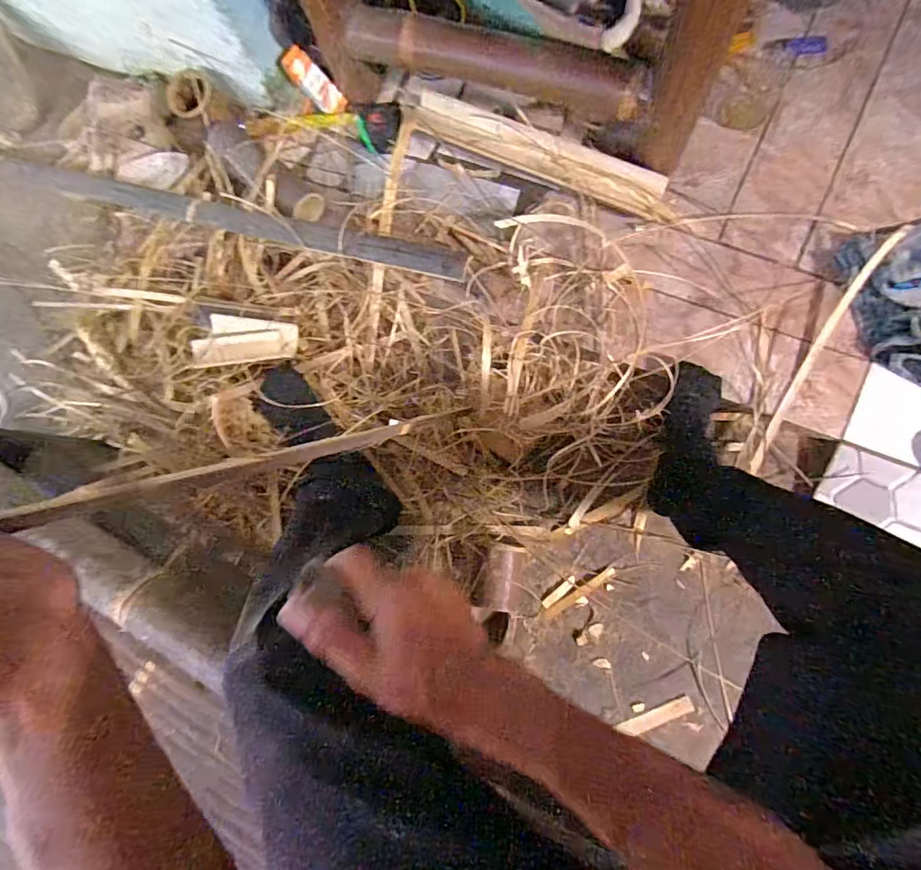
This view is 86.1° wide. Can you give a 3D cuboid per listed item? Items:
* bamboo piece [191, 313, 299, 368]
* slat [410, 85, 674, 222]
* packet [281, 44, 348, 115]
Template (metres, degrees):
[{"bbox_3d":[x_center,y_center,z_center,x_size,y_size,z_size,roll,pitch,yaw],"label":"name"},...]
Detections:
[{"bbox_3d":[-0.356,-0.159,0.816,0.168,0.032,0.080,-8,87,-5],"label":"bamboo piece"},{"bbox_3d":[0.136,-0.468,0.819,0.450,0.028,0.076,26,87,10],"label":"slat"},{"bbox_3d":[-0.258,-0.621,0.875,0.119,0.016,0.049,38,124,-20],"label":"packet"}]

